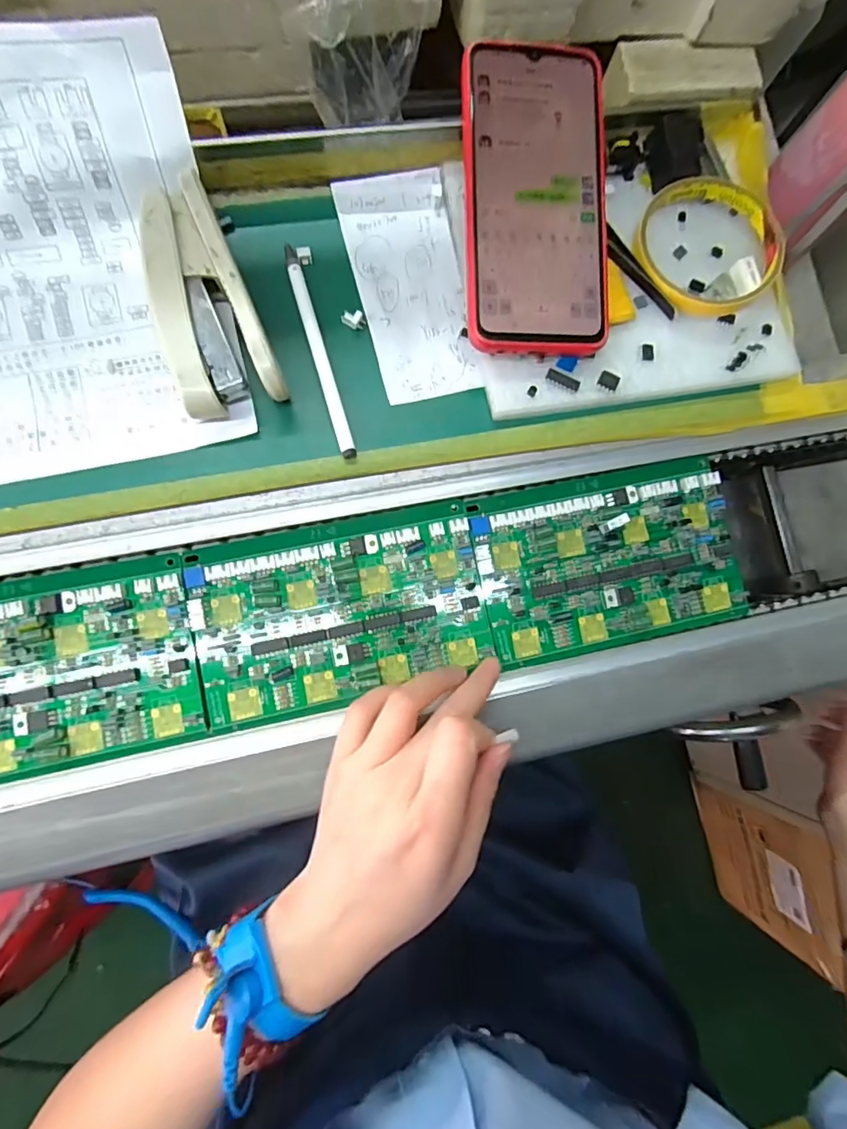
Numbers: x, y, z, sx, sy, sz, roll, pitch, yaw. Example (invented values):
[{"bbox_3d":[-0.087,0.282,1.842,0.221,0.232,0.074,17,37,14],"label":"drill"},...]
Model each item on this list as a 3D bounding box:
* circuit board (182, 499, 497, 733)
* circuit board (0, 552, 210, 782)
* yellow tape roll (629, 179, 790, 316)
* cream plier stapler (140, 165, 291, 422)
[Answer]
[{"bbox_3d":[-0.044,0.024,0.284,0.153,0.011,0.093,-12,90,-8],"label":"circuit board"},{"bbox_3d":[-0.195,0.055,0.263,0.155,0.010,0.093,-11,85,-8],"label":"circuit board"},{"bbox_3d":[0.168,-0.187,0.303,0.093,0.019,0.080,-17,86,-9],"label":"yellow tape roll"},{"bbox_3d":[-0.112,-0.133,0.266,0.047,0.024,0.114,-20,91,-8],"label":"cream plier stapler"}]

